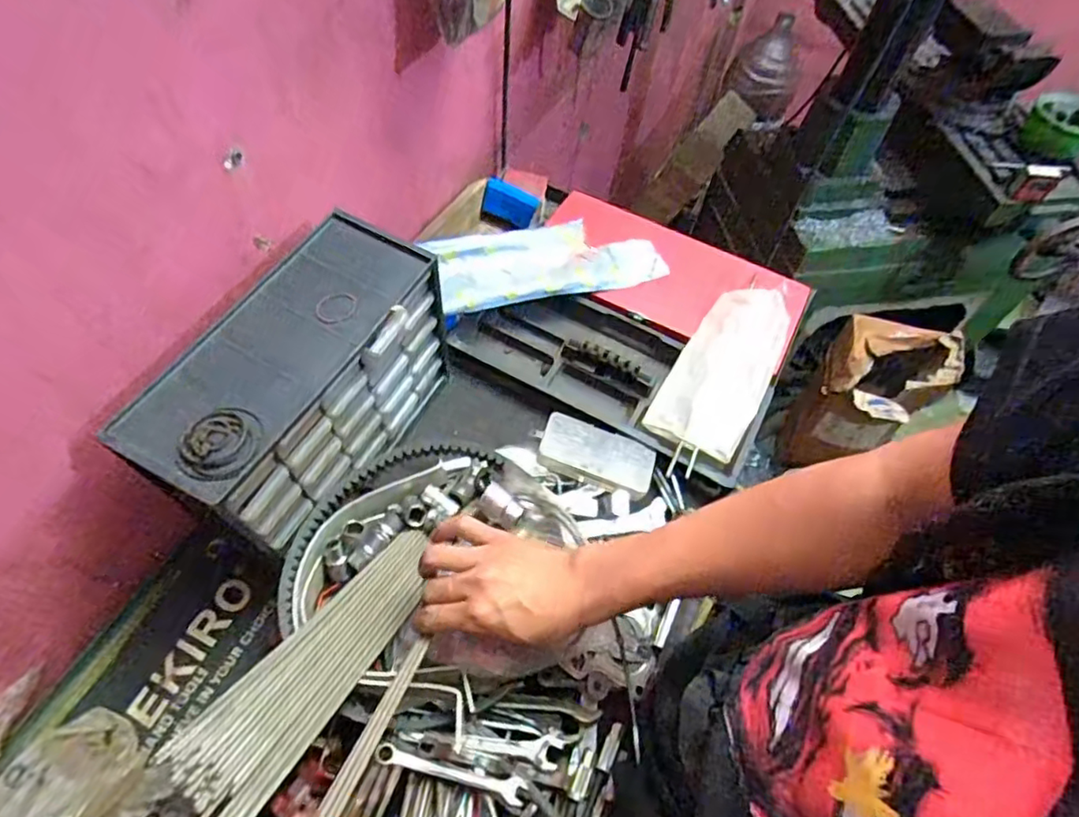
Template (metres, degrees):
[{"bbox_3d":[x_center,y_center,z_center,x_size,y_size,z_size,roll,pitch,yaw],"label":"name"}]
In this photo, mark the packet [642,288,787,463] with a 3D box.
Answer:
[{"bbox_3d":[0.235,-0.055,0.760,0.109,0.037,0.244,29,61,13],"label":"packet"}]

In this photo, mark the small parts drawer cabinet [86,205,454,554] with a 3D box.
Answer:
[{"bbox_3d":[-0.225,-0.017,0.605,0.128,0.183,0.296,27,60,12],"label":"small parts drawer cabinet"}]

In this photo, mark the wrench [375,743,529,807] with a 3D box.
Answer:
[{"bbox_3d":[-0.071,0.302,0.504,0.131,0.011,0.019,22,58,-10],"label":"wrench"}]

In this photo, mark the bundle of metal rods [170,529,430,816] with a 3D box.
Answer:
[{"bbox_3d":[-0.177,0.200,0.504,0.073,0.012,0.261,34,42,5],"label":"bundle of metal rods"}]

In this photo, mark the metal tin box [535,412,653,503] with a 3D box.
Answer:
[{"bbox_3d":[0.065,0.050,0.691,0.129,0.021,0.070,18,59,7],"label":"metal tin box"}]

